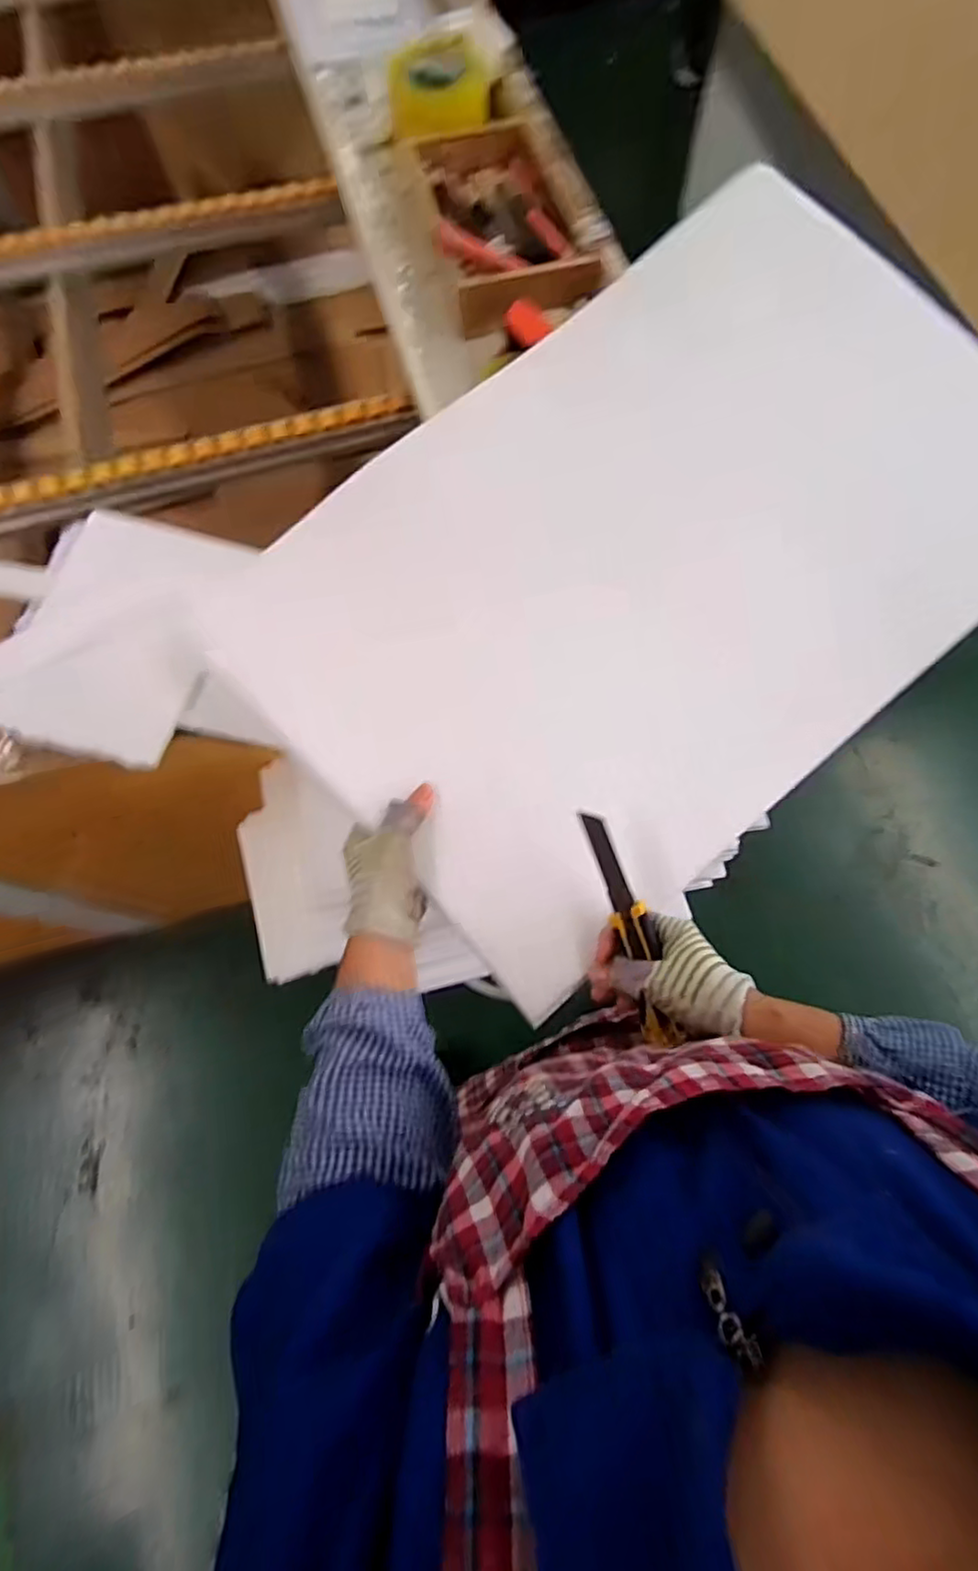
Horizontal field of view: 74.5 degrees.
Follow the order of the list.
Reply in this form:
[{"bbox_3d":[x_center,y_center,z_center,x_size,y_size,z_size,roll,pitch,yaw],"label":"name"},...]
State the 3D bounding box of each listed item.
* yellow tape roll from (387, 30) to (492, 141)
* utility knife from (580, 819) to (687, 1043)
[{"bbox_3d":[-0.063,-0.893,0.822,0.126,0.054,0.126,0,72,1],"label":"yellow tape roll"},{"bbox_3d":[0.108,0.112,0.481,0.025,0.025,0.199,-21,105,-6],"label":"utility knife"}]

